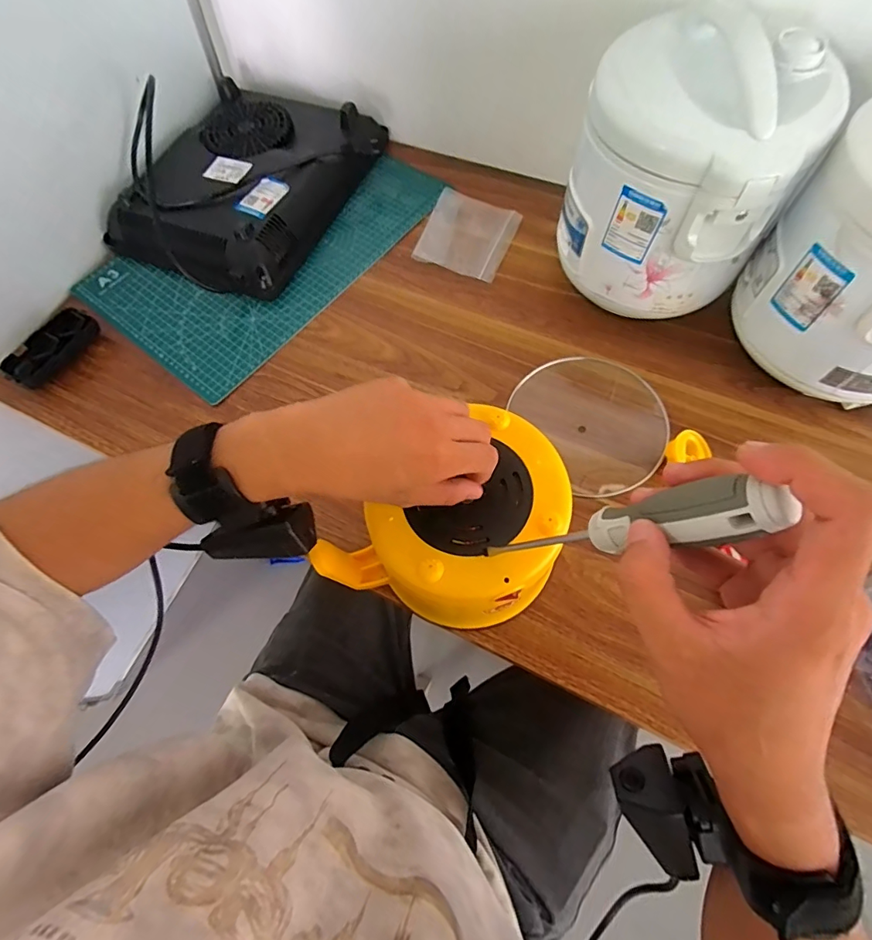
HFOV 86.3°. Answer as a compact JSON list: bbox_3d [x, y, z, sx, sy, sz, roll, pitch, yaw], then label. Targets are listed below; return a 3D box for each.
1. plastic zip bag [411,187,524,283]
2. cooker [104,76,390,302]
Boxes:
[{"bbox_3d":[0.041,-0.314,0.619,0.118,0.006,0.129,22,70,11],"label":"plastic zip bag"},{"bbox_3d":[-0.251,-0.404,0.644,0.270,0.061,0.356,25,69,13],"label":"cooker"}]

